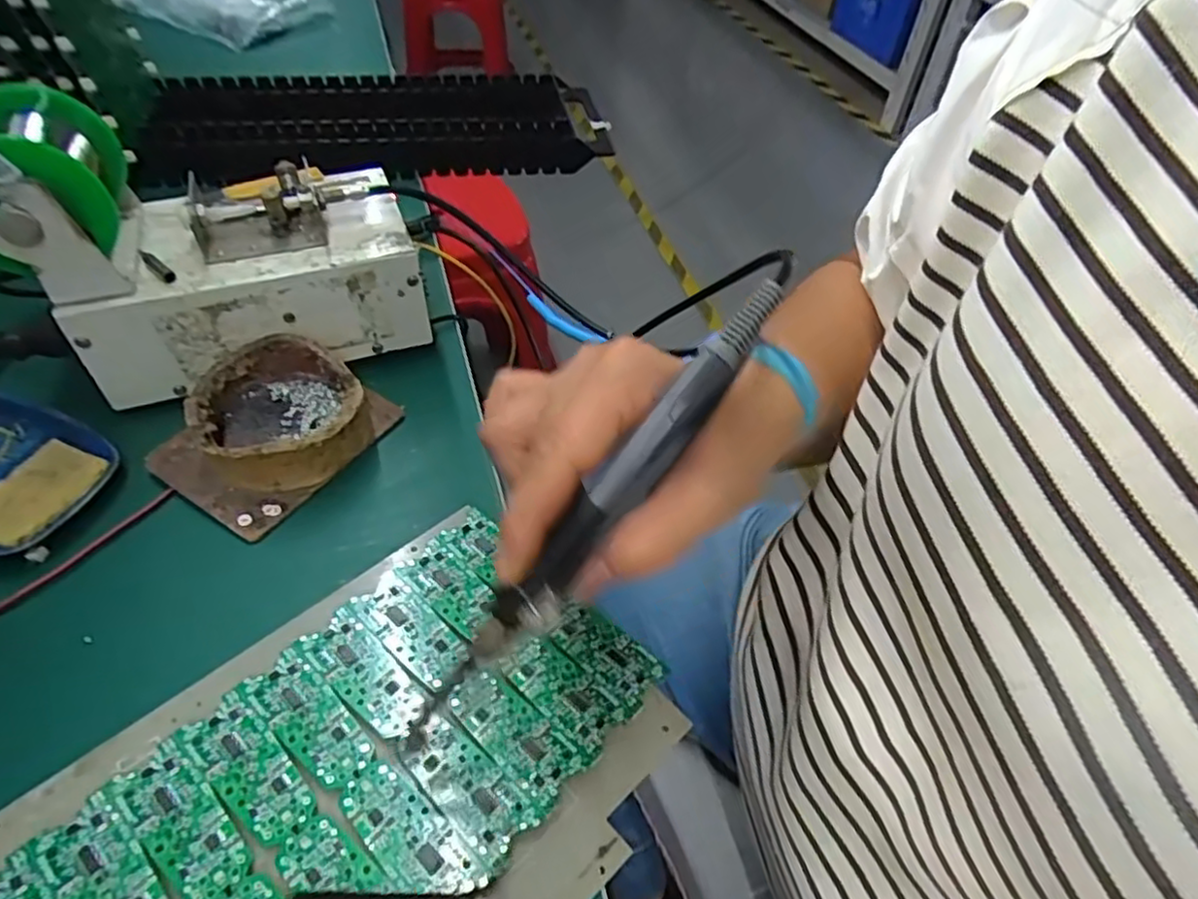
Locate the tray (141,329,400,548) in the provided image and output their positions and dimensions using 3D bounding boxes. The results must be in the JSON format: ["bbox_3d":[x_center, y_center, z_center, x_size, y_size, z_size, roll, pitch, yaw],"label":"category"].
[{"bbox_3d":[-0.173,-0.016,0.367,0.090,0.036,0.111,31,52,21],"label":"tray"}]

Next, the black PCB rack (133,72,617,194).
[{"bbox_3d":[-0.183,-0.284,0.604,0.372,0.039,0.147,-6,49,-9],"label":"black PCB rack"}]

